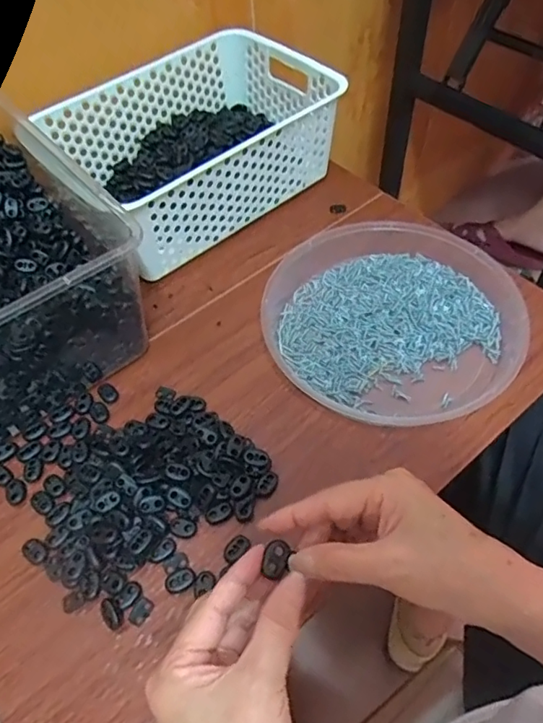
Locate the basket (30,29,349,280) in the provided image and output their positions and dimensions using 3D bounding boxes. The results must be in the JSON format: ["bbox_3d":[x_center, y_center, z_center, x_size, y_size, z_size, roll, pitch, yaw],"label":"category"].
[{"bbox_3d":[-0.084,-0.245,0.617,0.284,0.101,0.203,-36,61,-21],"label":"basket"}]

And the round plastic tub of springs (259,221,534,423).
[{"bbox_3d":[0.106,-0.043,0.514,0.229,0.034,0.222,-1,55,2],"label":"round plastic tub of springs"}]

